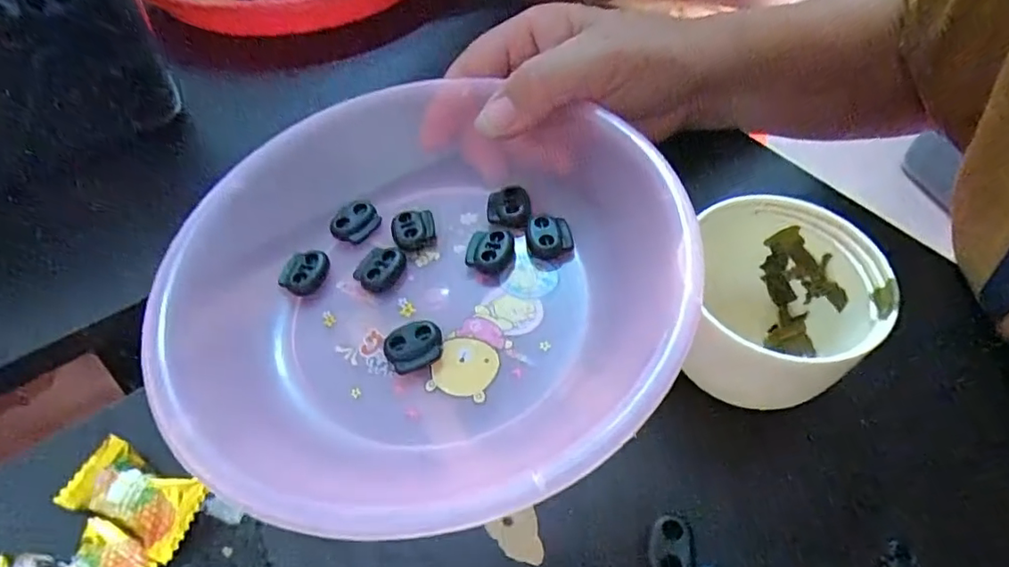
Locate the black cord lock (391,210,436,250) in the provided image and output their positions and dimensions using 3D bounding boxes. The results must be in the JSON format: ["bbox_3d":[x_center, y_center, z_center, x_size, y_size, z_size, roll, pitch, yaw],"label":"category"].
[{"bbox_3d":[-0.039,-0.023,0.245,0.019,0.006,0.018,-13,55,-8],"label":"black cord lock"}]

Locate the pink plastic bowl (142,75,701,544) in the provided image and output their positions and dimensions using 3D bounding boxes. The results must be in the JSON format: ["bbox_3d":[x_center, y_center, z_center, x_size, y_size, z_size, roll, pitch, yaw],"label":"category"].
[{"bbox_3d":[-0.036,-0.005,0.218,0.191,0.039,0.181,33,61,22],"label":"pink plastic bowl"}]

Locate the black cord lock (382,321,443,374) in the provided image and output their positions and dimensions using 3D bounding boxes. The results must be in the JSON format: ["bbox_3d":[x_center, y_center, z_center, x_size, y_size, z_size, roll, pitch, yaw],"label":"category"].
[{"bbox_3d":[-0.034,0.024,0.212,0.021,0.007,0.018,-18,56,-12],"label":"black cord lock"}]

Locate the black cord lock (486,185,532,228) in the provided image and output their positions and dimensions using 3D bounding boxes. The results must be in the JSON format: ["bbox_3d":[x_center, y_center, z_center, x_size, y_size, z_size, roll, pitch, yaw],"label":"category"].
[{"bbox_3d":[0.002,-0.033,0.245,0.019,0.007,0.021,1,54,2],"label":"black cord lock"}]

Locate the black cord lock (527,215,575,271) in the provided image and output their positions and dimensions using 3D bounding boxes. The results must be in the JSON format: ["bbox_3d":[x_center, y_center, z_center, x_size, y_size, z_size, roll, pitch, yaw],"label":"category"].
[{"bbox_3d":[0.018,-0.018,0.234,0.017,0.009,0.023,-10,55,-6],"label":"black cord lock"}]

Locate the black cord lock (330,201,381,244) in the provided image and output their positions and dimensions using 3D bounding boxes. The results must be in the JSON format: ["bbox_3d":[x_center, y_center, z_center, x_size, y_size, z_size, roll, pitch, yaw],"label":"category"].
[{"bbox_3d":[-0.067,-0.028,0.253,0.017,0.008,0.021,33,61,22],"label":"black cord lock"}]

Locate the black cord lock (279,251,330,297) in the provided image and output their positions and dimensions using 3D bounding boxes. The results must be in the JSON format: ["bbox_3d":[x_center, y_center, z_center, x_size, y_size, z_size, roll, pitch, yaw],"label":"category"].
[{"bbox_3d":[-0.085,-0.006,0.240,0.017,0.006,0.022,11,55,9],"label":"black cord lock"}]

